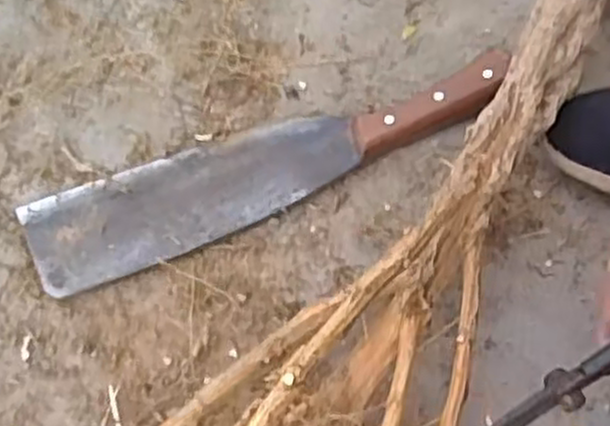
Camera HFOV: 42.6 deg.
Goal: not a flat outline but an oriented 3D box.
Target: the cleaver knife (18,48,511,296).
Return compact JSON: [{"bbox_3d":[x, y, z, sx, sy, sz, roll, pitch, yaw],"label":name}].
[{"bbox_3d":[-0.025,-0.038,0.581,0.369,0.028,0.082,-21,66,-7],"label":"cleaver knife"}]

